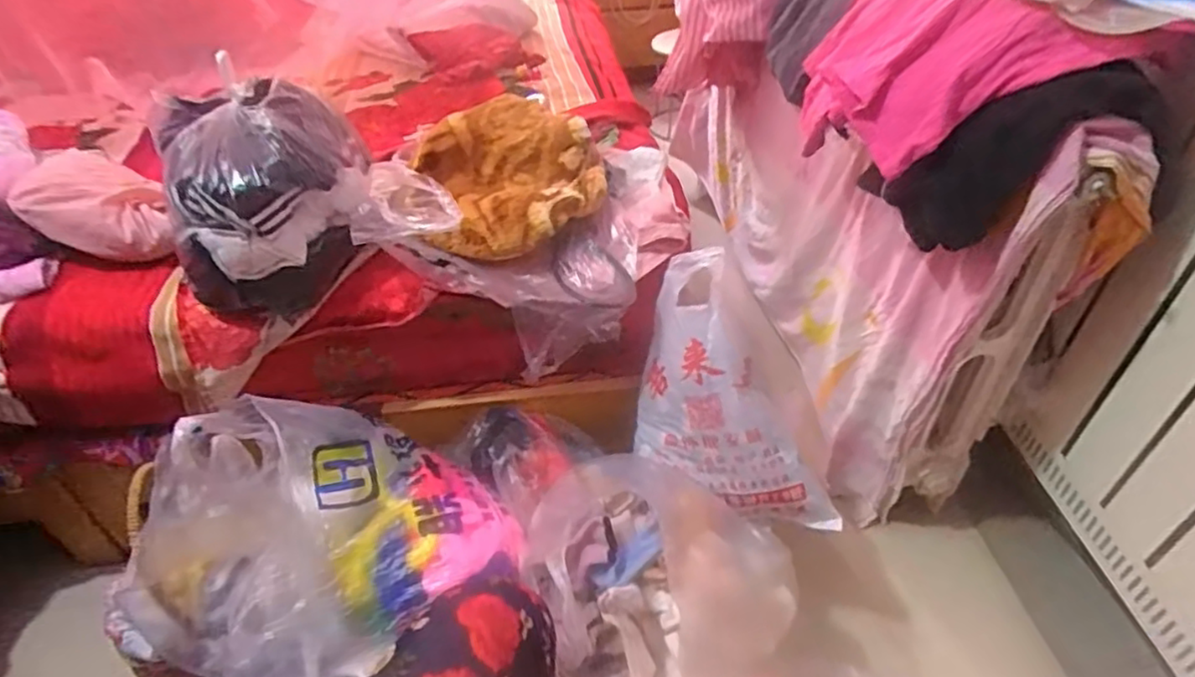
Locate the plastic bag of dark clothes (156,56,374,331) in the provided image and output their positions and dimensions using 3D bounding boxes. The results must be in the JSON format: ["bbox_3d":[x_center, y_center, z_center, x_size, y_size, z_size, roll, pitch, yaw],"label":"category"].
[{"bbox_3d":[-0.383,-0.162,0.788,0.212,0.211,0.185,-11,43,-10],"label":"plastic bag of dark clothes"}]

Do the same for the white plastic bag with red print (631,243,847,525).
[{"bbox_3d":[0.135,0.090,0.830,0.184,0.363,0.075,-23,2,17],"label":"white plastic bag with red print"}]

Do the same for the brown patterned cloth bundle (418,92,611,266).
[{"bbox_3d":[-0.113,-0.220,0.878,0.227,0.046,0.269,-15,56,-3],"label":"brown patterned cloth bundle"}]

